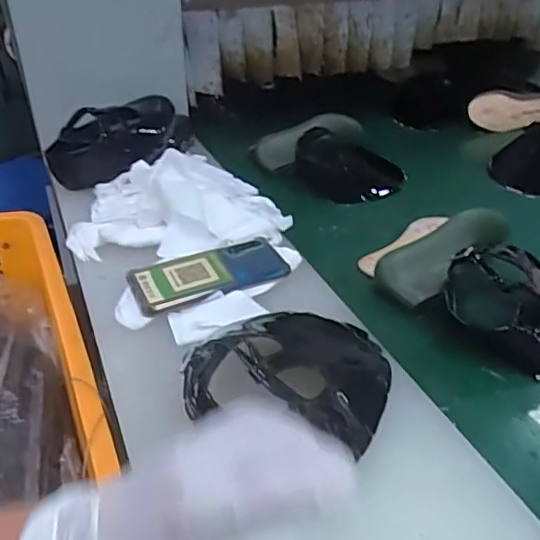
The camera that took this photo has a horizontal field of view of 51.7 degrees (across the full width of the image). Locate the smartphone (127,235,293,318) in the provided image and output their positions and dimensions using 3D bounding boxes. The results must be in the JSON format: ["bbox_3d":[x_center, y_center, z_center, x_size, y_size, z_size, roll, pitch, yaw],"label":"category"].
[{"bbox_3d":[-0.064,0.003,0.589,0.159,0.015,0.075,-14,37,-22],"label":"smartphone"}]

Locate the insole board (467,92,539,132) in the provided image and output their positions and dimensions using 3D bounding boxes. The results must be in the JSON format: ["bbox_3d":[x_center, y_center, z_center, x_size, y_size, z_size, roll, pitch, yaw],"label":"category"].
[{"bbox_3d":[0.467,-0.302,1.071,0.176,0.074,0.013,0,1,-9],"label":"insole board"}]

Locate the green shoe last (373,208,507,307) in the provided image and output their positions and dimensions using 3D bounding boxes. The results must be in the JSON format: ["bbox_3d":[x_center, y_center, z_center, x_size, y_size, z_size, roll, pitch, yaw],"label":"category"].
[{"bbox_3d":[0.212,-0.030,0.666,0.195,0.057,0.059,-26,40,-33],"label":"green shoe last"}]

